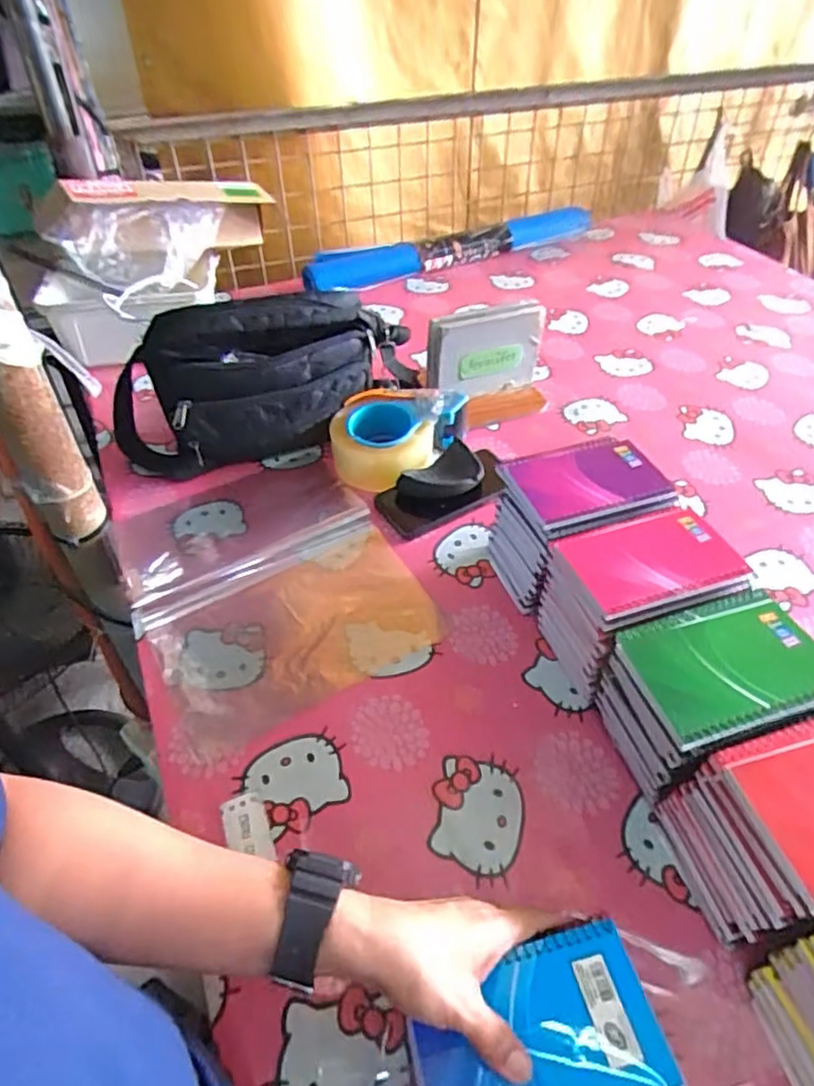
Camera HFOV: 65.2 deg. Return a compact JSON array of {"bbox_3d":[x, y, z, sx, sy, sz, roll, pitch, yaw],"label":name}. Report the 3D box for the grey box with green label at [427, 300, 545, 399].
[{"bbox_3d":[0.103,-0.244,0.833,0.150,0.129,0.028,-12,47,-11],"label":"grey box with green label"}]

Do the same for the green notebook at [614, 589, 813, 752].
[{"bbox_3d":[0.221,0.082,0.442,0.129,0.013,0.095,-13,47,-11],"label":"green notebook"}]

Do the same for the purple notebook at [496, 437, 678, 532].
[{"bbox_3d":[0.162,-0.058,0.578,0.131,0.010,0.099,-13,47,-12],"label":"purple notebook"}]

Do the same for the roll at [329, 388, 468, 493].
[{"bbox_3d":[-0.016,-0.124,0.763,0.147,0.065,0.131,8,47,9],"label":"roll"}]

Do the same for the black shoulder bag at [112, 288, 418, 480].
[{"bbox_3d":[-0.153,-0.193,0.752,0.379,0.180,0.112,-19,49,-17],"label":"black shoulder bag"}]

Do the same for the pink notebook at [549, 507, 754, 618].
[{"bbox_3d":[0.193,0.011,0.511,0.128,0.010,0.087,-12,47,-11],"label":"pink notebook"}]

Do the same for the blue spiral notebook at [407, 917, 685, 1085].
[{"bbox_3d":[0.071,0.273,0.346,0.133,0.009,0.091,-11,47,-10],"label":"blue spiral notebook"}]

